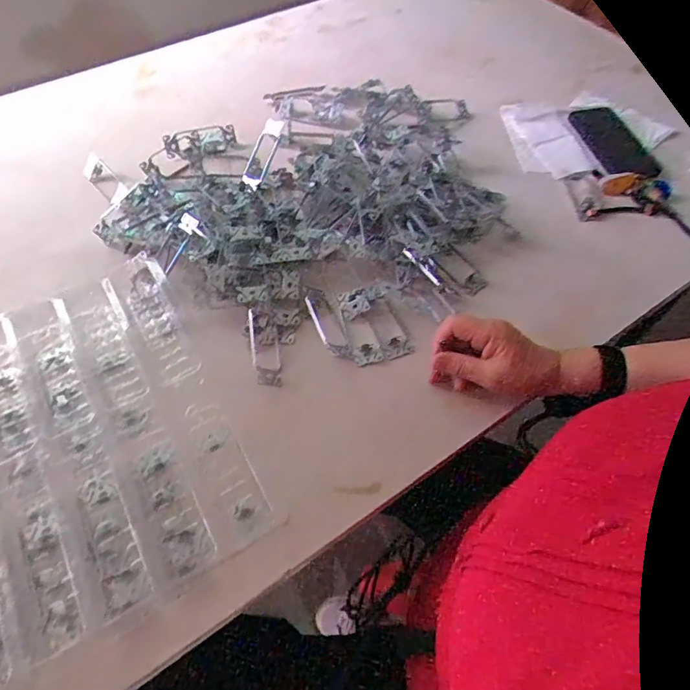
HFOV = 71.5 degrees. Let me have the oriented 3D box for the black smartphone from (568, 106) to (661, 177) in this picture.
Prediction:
[{"bbox_3d":[0.398,-0.307,0.719,0.072,0.013,0.167,-13,57,2],"label":"black smartphone"}]

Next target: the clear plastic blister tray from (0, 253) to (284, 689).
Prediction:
[{"bbox_3d":[-0.340,0.133,0.427,0.463,0.051,0.347,-27,59,-15],"label":"clear plastic blister tray"}]

